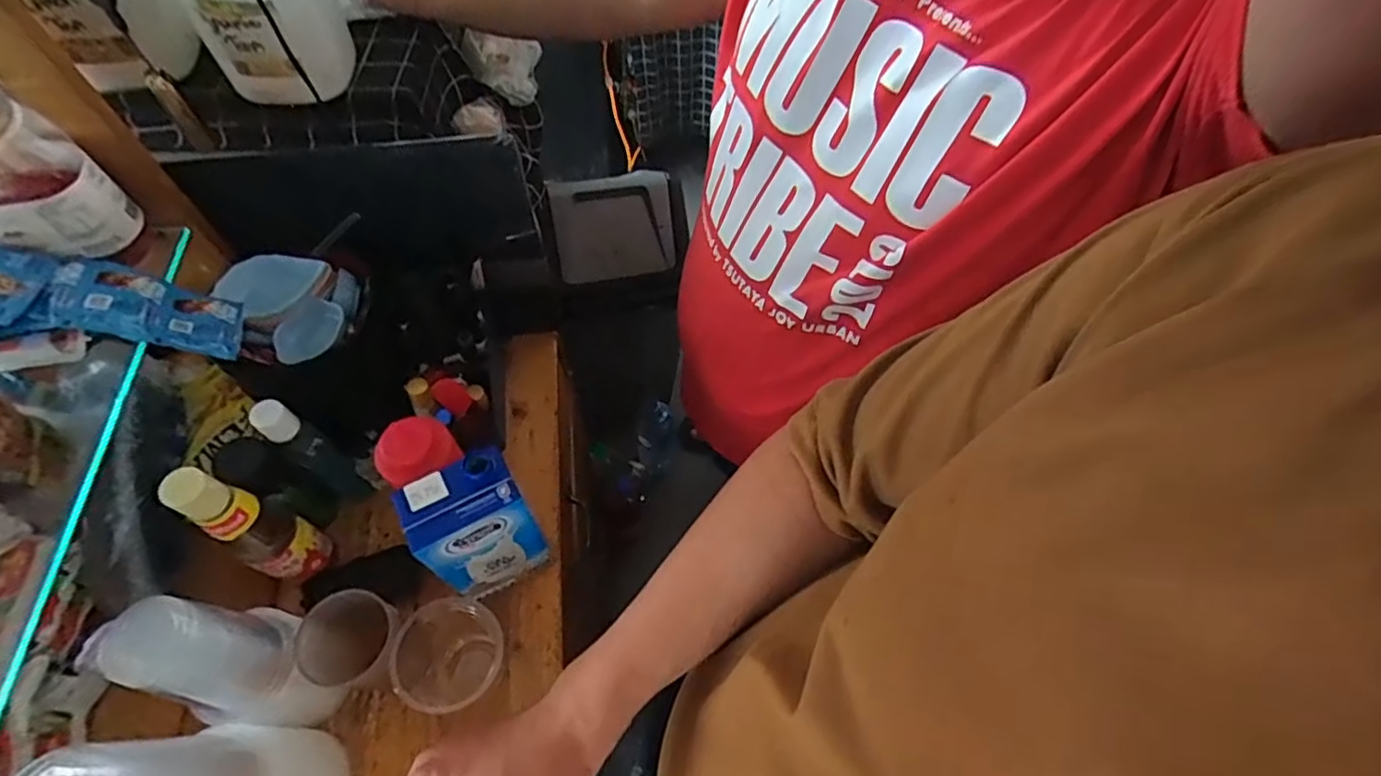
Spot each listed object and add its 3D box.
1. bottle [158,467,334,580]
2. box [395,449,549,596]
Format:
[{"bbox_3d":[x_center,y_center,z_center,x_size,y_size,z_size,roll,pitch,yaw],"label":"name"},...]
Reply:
[{"bbox_3d":[-0.389,0.127,0.582,0.046,0.193,0.054,24,61,10],"label":"bottle"},{"bbox_3d":[-0.195,0.136,0.605,0.094,0.201,0.063,-25,65,-18],"label":"box"}]

